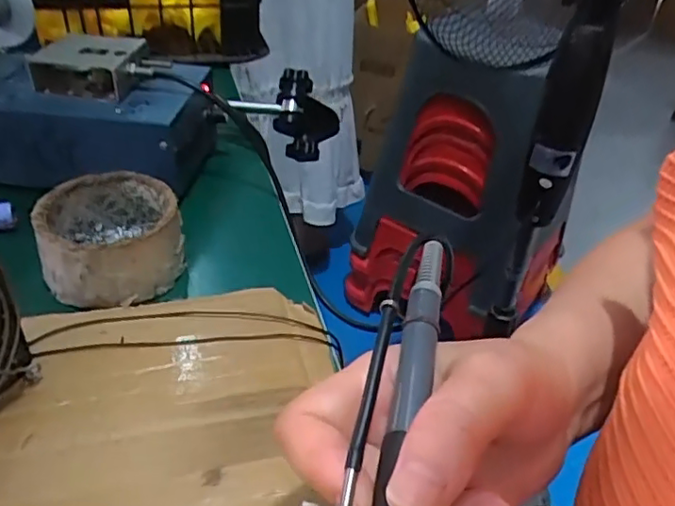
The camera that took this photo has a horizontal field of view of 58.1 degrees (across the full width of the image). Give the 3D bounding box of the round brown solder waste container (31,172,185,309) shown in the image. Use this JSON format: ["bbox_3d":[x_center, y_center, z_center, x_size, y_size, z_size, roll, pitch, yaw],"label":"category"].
[{"bbox_3d":[-0.144,-0.014,0.387,0.083,0.039,0.089,-10,40,-20],"label":"round brown solder waste container"}]

